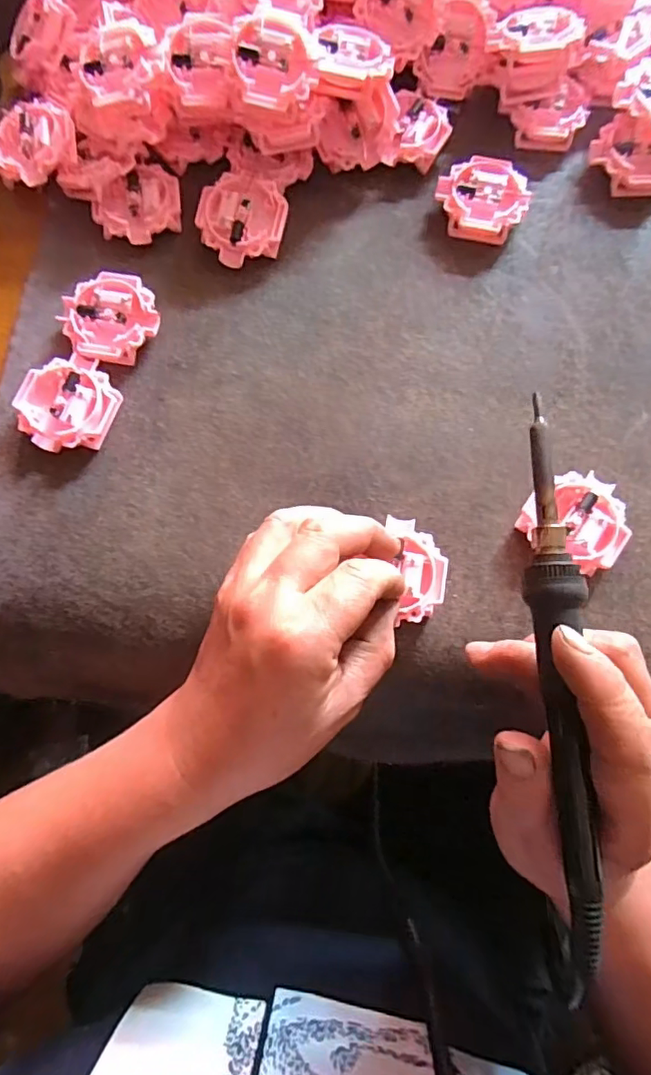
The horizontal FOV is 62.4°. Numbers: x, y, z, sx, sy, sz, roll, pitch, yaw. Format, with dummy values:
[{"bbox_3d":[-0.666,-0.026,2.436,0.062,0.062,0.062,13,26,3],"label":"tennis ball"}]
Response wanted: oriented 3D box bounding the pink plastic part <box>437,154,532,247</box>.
[{"bbox_3d":[0.096,-0.208,0.333,0.054,0.016,0.051,0,77,0],"label":"pink plastic part"}]

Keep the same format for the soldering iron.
[{"bbox_3d":[0.088,0.050,0.196,0.020,0.017,0.211,0,80,0],"label":"soldering iron"}]

